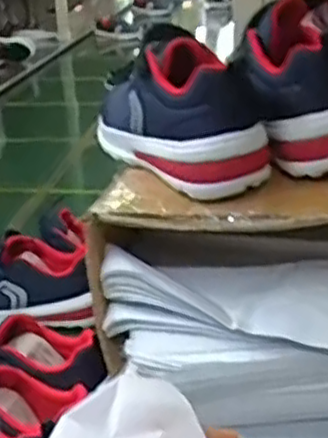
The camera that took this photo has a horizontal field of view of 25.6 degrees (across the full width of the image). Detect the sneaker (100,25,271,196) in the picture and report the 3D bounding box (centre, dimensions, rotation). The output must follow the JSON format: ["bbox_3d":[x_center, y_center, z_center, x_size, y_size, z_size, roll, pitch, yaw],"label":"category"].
[{"bbox_3d":[0.010,-0.097,0.604,0.070,0.105,0.186,-13,26,-27],"label":"sneaker"}]

